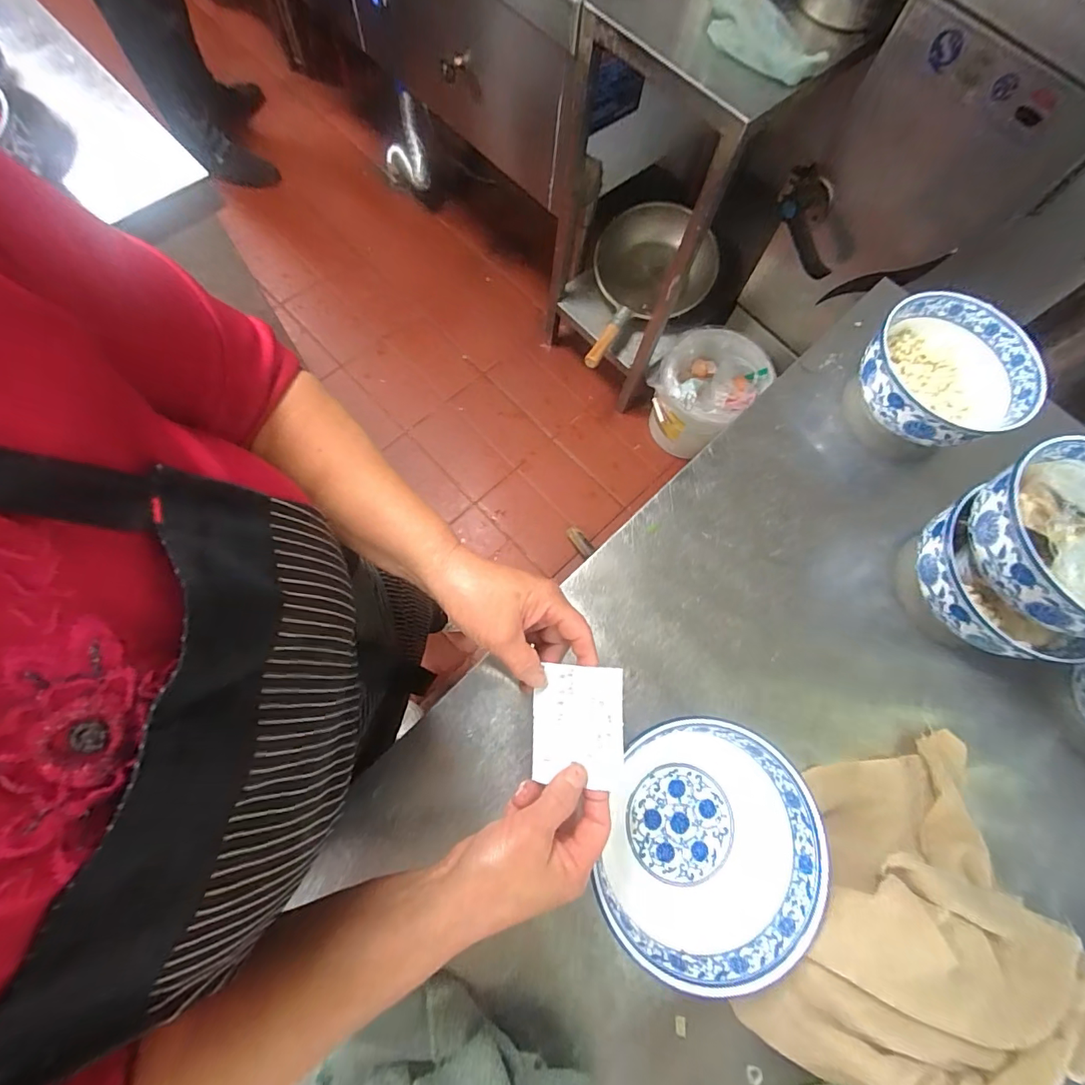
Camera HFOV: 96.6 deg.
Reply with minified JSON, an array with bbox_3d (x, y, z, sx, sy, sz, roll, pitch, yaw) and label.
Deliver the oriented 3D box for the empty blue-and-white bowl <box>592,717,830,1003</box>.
[{"bbox_3d":[0.124,0.235,0.387,0.164,0.080,0.173,1,72,-4],"label":"empty blue-and-white bowl"}]

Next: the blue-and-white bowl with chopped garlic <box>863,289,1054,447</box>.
[{"bbox_3d":[0.438,-0.181,0.541,0.166,0.080,0.160,2,71,-5],"label":"blue-and-white bowl with chopped garlic"}]

